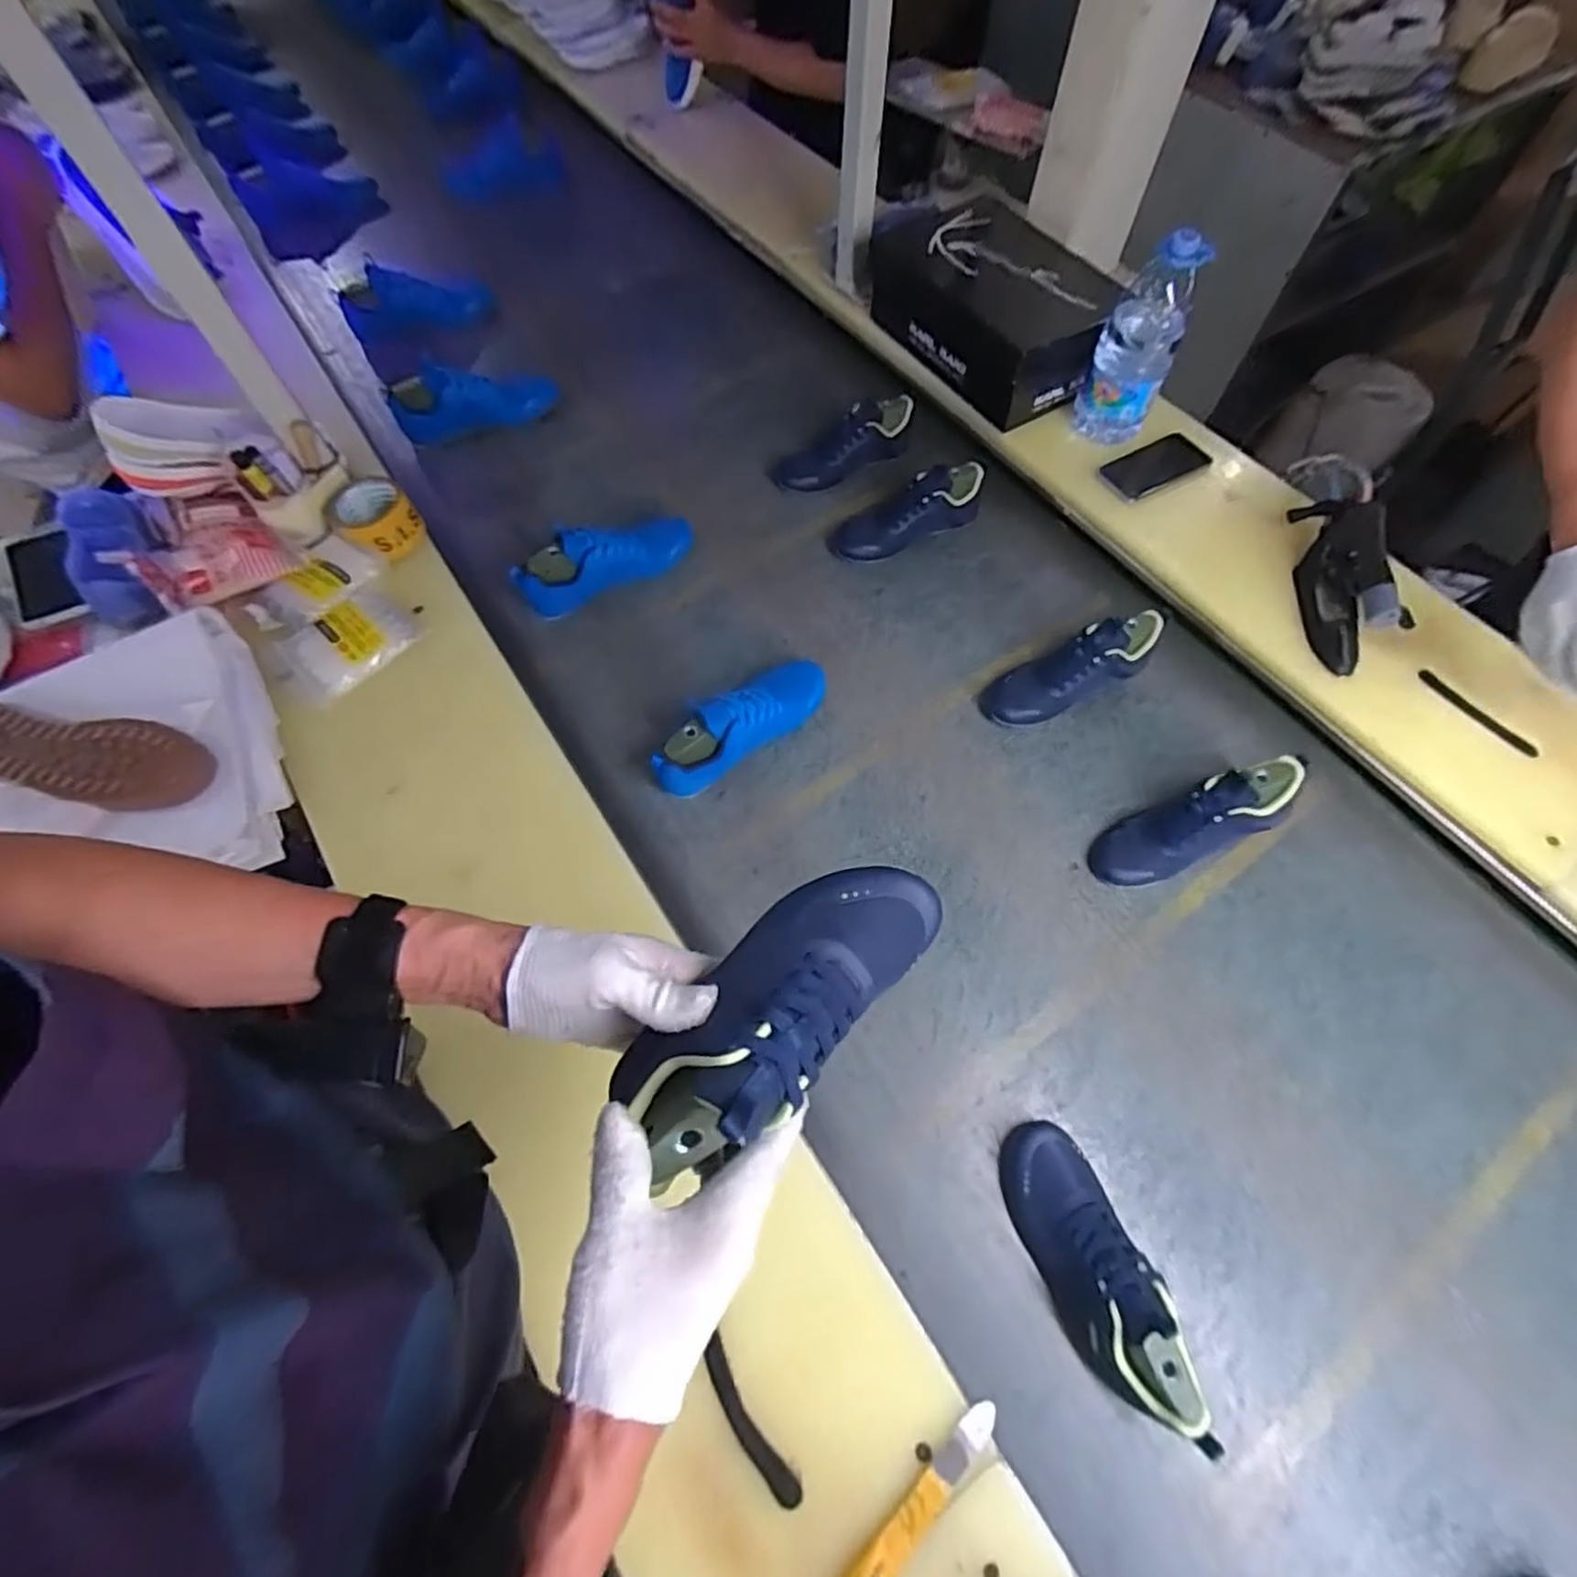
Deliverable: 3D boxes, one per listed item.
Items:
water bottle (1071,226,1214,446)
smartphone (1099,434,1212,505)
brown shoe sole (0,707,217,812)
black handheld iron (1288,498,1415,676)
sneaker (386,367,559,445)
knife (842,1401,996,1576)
[{"bbox_3d":[0.480,-0.602,0.978,0.103,0.249,0.083,23,66,11],"label":"water bottle"},{"bbox_3d":[0.537,-0.472,1.032,0.148,0.013,0.075,-29,76,-8],"label":"smartphone"},{"bbox_3d":[-0.756,-0.033,0.736,0.277,0.032,0.094,7,63,4],"label":"brown shoe sole"},{"bbox_3d":[0.696,-0.264,0.879,0.080,0.095,0.235,9,64,3],"label":"black handheld iron"},{"bbox_3d":[-0.473,-0.585,1.064,0.234,0.088,0.087,-28,68,-14],"label":"sneaker"},{"bbox_3d":[0.090,0.528,0.510,0.173,0.022,0.026,-41,70,-18],"label":"knife"}]

